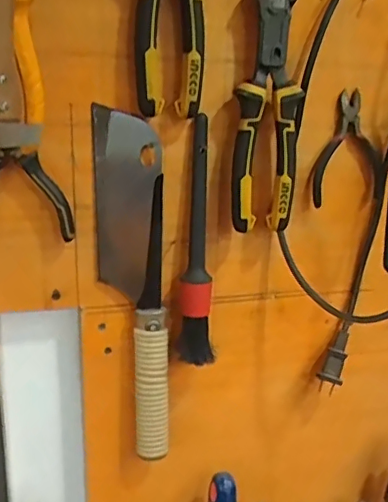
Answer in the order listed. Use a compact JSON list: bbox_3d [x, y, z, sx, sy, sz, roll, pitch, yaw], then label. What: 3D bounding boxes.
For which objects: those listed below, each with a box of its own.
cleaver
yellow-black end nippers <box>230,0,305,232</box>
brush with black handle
[{"bbox_3d":[-0.056,0.040,0.519,0.065,0.323,0.021,-1,19,-10],"label":"cleaver"},{"bbox_3d":[0.064,-0.121,0.483,0.055,0.202,0.033,5,18,7],"label":"yellow-black end nippers"},{"bbox_3d":[0.005,-0.004,0.513,0.031,0.224,0.024,3,18,2],"label":"brush with black handle"}]

